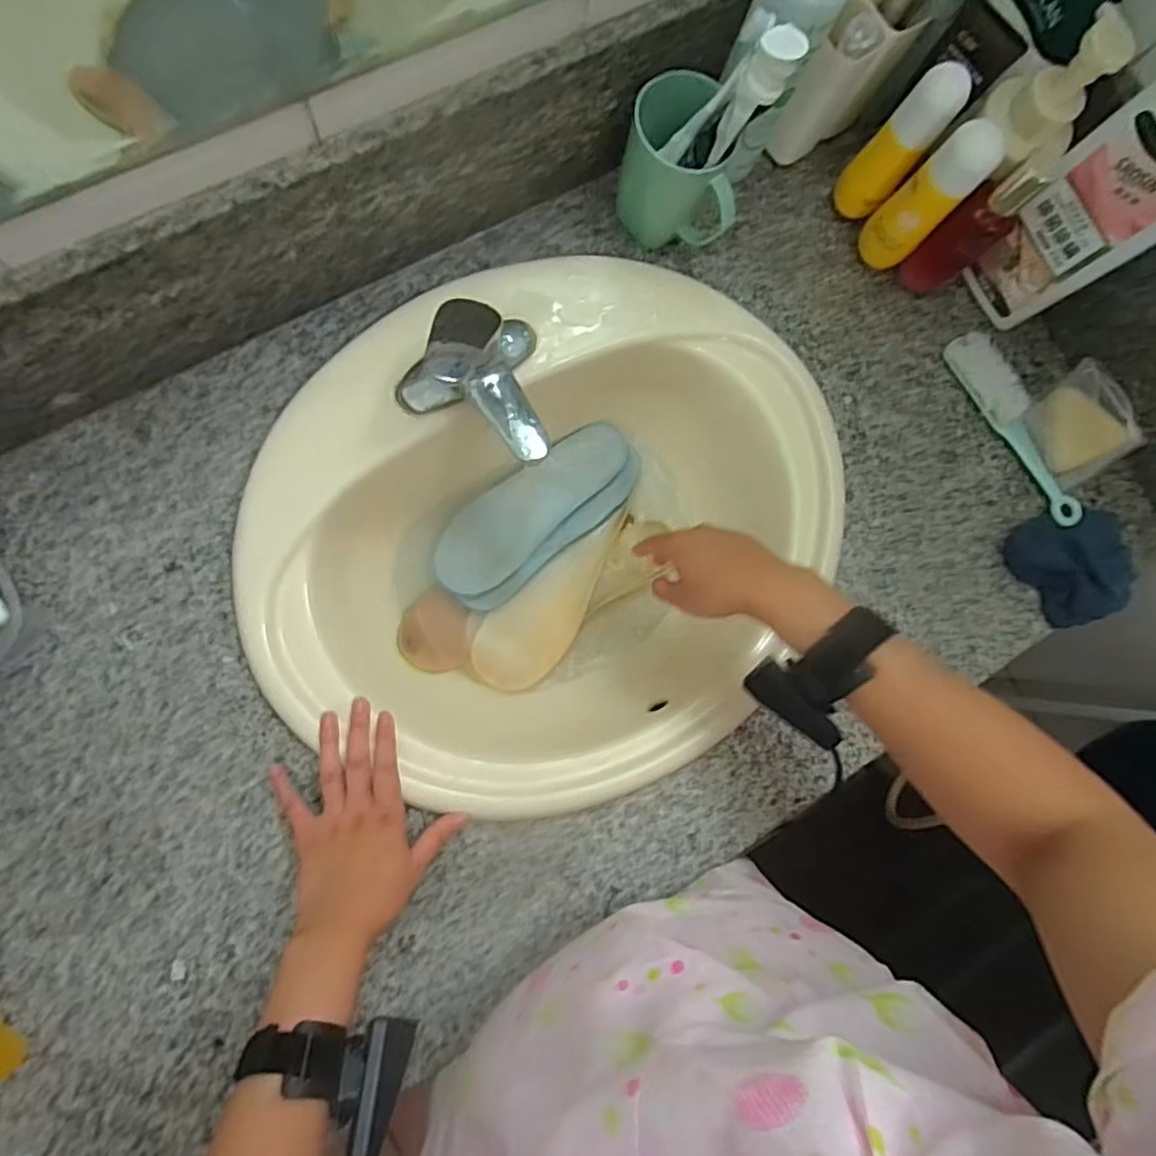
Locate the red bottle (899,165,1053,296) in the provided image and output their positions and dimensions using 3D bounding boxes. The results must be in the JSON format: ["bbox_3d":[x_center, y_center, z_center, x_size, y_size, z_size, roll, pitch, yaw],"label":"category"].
[{"bbox_3d":[0.343,-0.301,0.580,0.039,0.152,0.042,-37,91,-9],"label":"red bottle"}]

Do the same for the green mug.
[{"bbox_3d":[0.084,-0.339,0.558,0.099,0.116,0.077,14,84,-7],"label":"green mug"}]

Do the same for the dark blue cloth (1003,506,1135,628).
[{"bbox_3d":[0.480,-0.016,0.629,0.115,0.026,0.104,-27,89,-9],"label":"dark blue cloth"}]

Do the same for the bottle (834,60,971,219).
[{"bbox_3d":[0.274,-0.372,0.579,0.044,0.147,0.040,39,81,-3],"label":"bottle"}]

